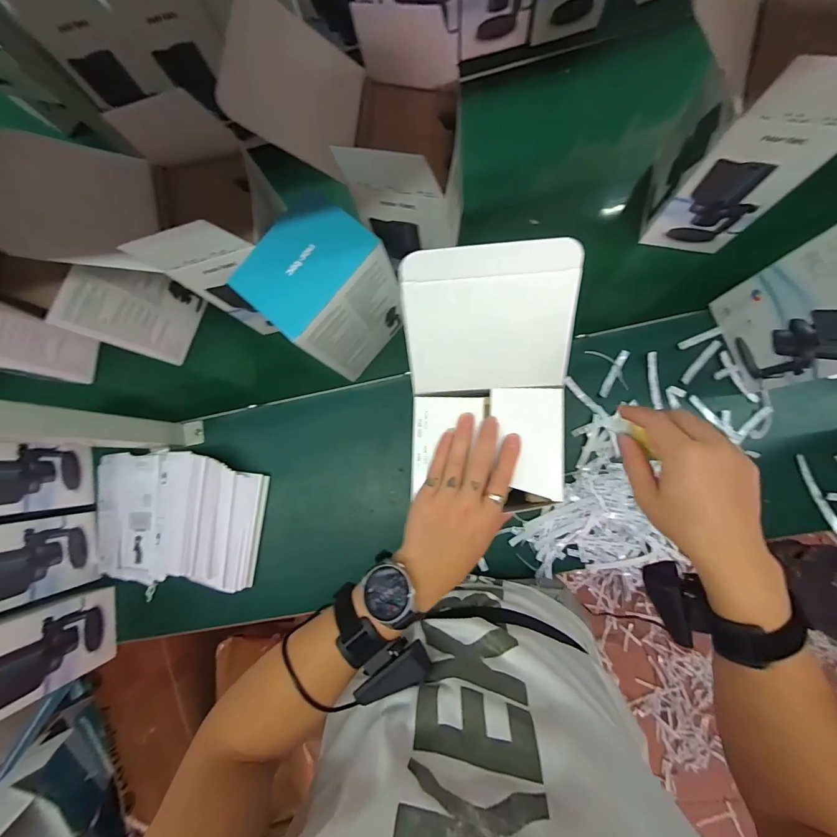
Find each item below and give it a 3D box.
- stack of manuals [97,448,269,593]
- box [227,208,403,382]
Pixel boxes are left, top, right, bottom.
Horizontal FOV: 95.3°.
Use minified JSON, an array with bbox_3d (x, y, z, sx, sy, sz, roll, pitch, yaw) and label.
[{"bbox_3d":[-0.413,0.162,0.629,0.303,0.054,0.208,5,84,7],"label":"stack of manuals"},{"bbox_3d":[-0.116,-0.161,0.529,0.120,0.213,0.147,41,89,9],"label":"box"}]

